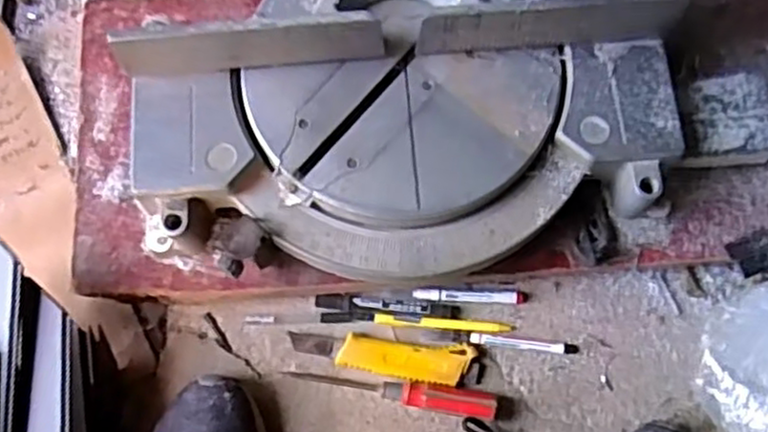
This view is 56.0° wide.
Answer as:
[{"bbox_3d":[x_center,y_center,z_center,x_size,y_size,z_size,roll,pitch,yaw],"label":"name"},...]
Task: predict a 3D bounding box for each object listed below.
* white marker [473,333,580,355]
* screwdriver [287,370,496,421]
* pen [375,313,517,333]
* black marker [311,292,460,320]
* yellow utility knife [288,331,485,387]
[{"bbox_3d":[0.133,0.121,0.683,0.102,0.007,0.011,6,75,1],"label":"white marker"},{"bbox_3d":[0.008,0.161,0.666,0.187,0.025,0.023,9,75,1],"label":"screwdriver"},{"bbox_3d":[0.059,0.102,0.686,0.133,0.008,0.010,4,75,0],"label":"pen"},{"bbox_3d":[0.005,0.085,0.685,0.135,0.010,0.016,5,75,0],"label":"black marker"},{"bbox_3d":[0.003,0.133,0.673,0.178,0.016,0.037,5,75,0],"label":"yellow utility knife"}]

